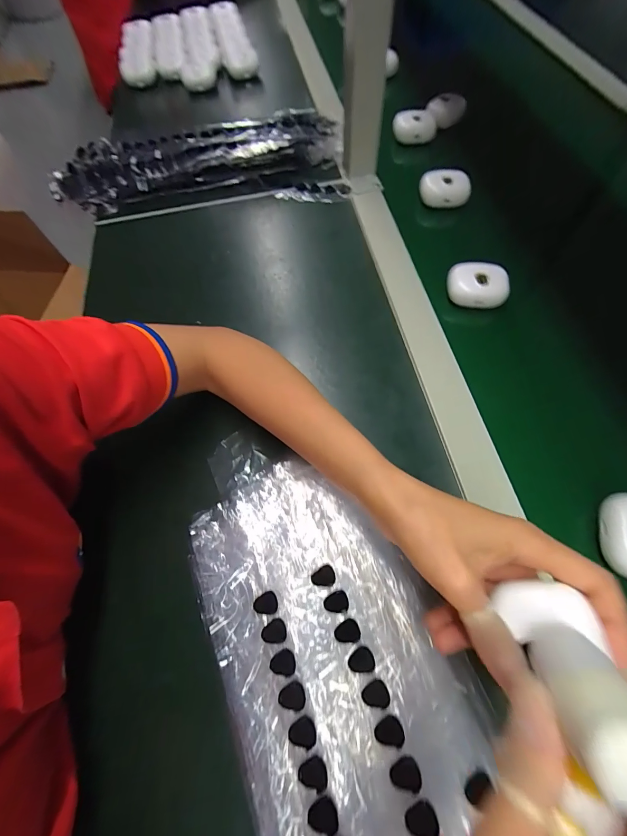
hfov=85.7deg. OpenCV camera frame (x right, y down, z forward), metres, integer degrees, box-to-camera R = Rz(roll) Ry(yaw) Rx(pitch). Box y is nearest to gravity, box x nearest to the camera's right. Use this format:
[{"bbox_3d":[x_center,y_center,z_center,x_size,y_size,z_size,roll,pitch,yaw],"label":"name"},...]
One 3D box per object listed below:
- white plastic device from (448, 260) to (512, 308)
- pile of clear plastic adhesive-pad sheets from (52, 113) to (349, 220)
[{"bbox_3d":[0.176,-0.143,0.364,0.062,0.029,0.043,10,65,7],"label":"white plastic device"},{"bbox_3d":[-0.152,-0.339,0.459,0.396,0.064,0.112,-7,64,-1],"label":"pile of clear plastic adhesive-pad sheets"}]

